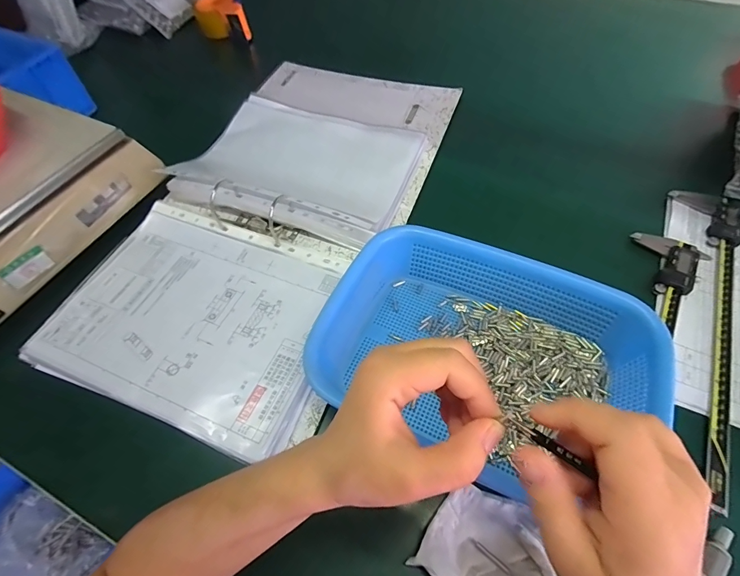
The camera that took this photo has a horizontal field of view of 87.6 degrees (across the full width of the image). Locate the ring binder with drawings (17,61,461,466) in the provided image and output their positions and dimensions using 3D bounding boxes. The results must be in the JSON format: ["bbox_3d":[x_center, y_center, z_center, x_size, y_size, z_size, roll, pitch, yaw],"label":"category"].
[{"bbox_3d":[-0.114,-0.126,0.542,0.334,0.078,0.631,16,61,13],"label":"ring binder with drawings"}]

